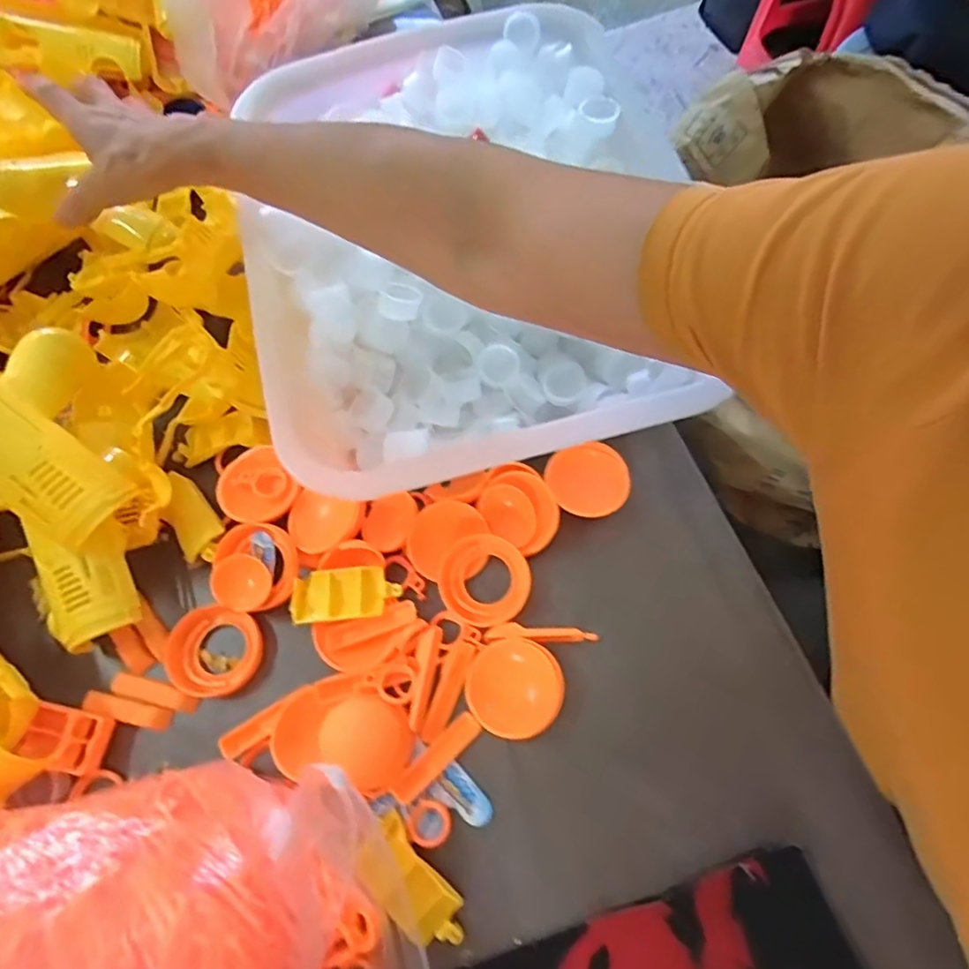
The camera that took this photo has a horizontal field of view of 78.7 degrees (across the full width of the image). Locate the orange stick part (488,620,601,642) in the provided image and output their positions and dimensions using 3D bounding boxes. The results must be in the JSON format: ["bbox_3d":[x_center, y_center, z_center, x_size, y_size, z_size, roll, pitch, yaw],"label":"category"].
[{"bbox_3d":[0.036,0.094,0.374,0.069,0.008,0.012,1,69,5],"label":"orange stick part"}]

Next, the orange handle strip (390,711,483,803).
[{"bbox_3d":[-0.029,0.165,0.357,0.062,0.005,0.016,-43,72,-12],"label":"orange handle strip"}]

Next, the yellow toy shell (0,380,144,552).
[{"bbox_3d":[-0.279,-0.018,0.355,0.120,0.025,0.053,42,71,-12],"label":"yellow toy shell"}]

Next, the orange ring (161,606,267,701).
[{"bbox_3d":[-0.175,0.107,0.382,0.057,0.012,0.055,-1,69,4],"label":"orange ring"}]

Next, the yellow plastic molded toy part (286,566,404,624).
[{"bbox_3d":[-0.089,0.071,0.379,0.068,0.018,0.032,-5,69,2],"label":"yellow plastic molded toy part"}]

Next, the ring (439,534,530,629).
[{"bbox_3d":[0.000,0.062,0.384,0.057,0.009,0.055,-1,69,4],"label":"ring"}]

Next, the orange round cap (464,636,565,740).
[{"bbox_3d":[0.018,0.123,0.358,0.055,0.018,0.055,-1,69,4],"label":"orange round cap"}]

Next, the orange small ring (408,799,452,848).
[{"bbox_3d":[-0.032,0.197,0.343,0.024,0.007,0.023,-1,69,4],"label":"orange small ring"}]

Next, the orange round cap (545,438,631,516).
[{"bbox_3d":[0.070,-0.002,0.394,0.057,0.016,0.050,-25,71,-11],"label":"orange round cap"}]

